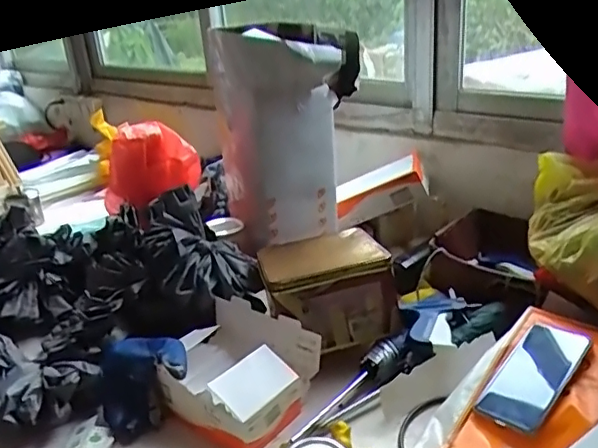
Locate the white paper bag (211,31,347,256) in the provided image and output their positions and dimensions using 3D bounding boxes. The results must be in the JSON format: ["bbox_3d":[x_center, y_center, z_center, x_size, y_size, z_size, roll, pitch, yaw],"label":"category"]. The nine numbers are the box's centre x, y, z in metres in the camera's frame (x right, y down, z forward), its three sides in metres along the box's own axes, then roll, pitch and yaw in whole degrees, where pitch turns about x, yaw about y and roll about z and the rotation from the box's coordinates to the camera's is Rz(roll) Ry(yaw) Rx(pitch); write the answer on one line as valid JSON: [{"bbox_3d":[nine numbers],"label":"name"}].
[{"bbox_3d":[-0.037,-0.153,1.040,0.171,0.365,0.235,-12,24,-15],"label":"white paper bag"}]

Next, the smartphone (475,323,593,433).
[{"bbox_3d":[0.287,0.183,0.690,0.158,0.016,0.073,-39,37,-25],"label":"smartphone"}]

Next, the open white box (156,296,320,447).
[{"bbox_3d":[-0.090,0.200,0.770,0.196,0.087,0.168,13,29,36],"label":"open white box"}]

